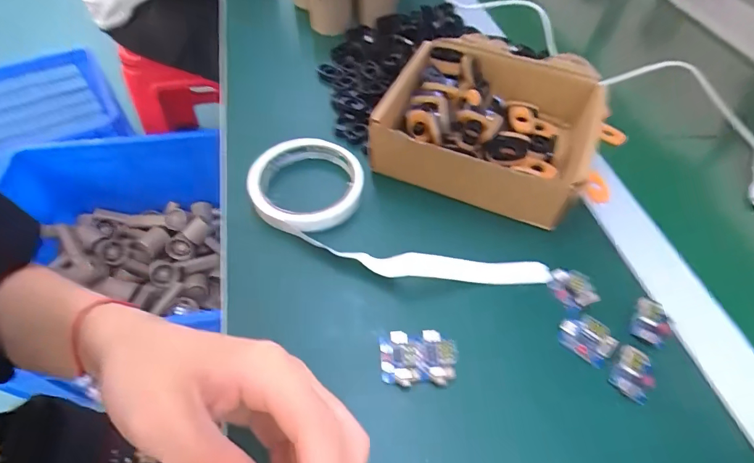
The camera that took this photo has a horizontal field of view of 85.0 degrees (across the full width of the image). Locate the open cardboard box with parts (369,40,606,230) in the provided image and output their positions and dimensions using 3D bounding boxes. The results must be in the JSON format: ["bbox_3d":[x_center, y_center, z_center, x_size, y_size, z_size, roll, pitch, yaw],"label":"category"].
[{"bbox_3d":[0.106,-0.104,0.367,0.167,0.056,0.178,23,56,15],"label":"open cardboard box with parts"}]

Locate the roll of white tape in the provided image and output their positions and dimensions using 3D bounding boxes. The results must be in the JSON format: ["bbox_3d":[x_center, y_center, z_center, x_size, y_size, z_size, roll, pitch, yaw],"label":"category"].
[{"bbox_3d":[0.003,-0.012,0.323,0.257,0.018,0.091,25,56,16],"label":"roll of white tape"}]

